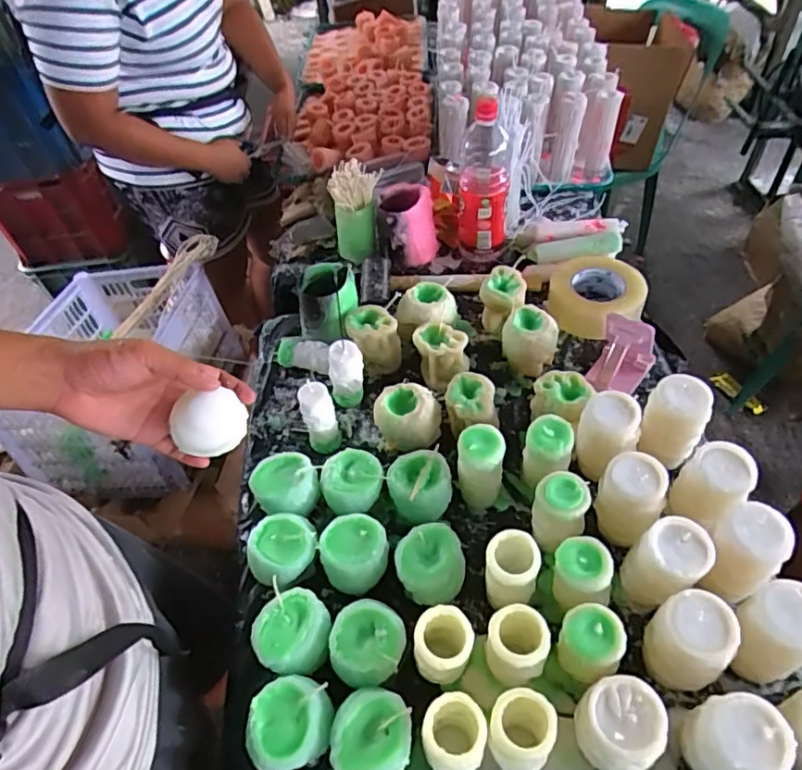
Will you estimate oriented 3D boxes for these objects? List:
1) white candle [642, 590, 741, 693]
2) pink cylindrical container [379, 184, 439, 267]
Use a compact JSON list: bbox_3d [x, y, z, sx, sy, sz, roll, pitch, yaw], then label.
[{"bbox_3d":[0.256,0.230,0.513,0.057,0.090,0.062,-3,50,4],"label":"white candle"},{"bbox_3d":[0.014,-0.273,0.959,0.090,0.108,0.100,-1,50,5],"label":"pink cylindrical container"}]

